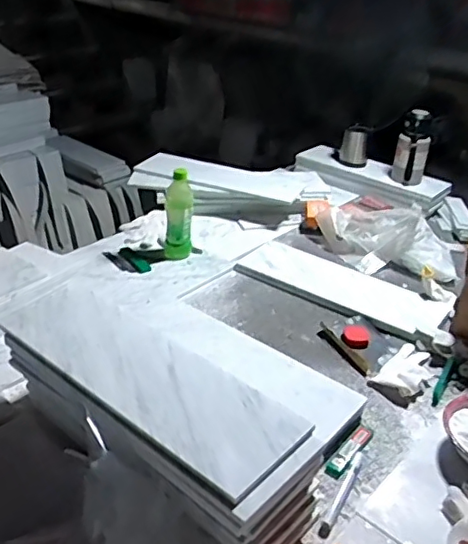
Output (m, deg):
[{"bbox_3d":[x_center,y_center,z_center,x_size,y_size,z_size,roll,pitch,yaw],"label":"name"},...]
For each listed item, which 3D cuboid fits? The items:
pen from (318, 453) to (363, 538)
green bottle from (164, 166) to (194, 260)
[{"bbox_3d":[0.152,0.307,0.835,0.015,0.012,0.157,18,35,22],"label":"pen"},{"bbox_3d":[-0.125,-0.130,1.350,0.064,0.190,0.070,-2,33,-7],"label":"green bottle"}]

